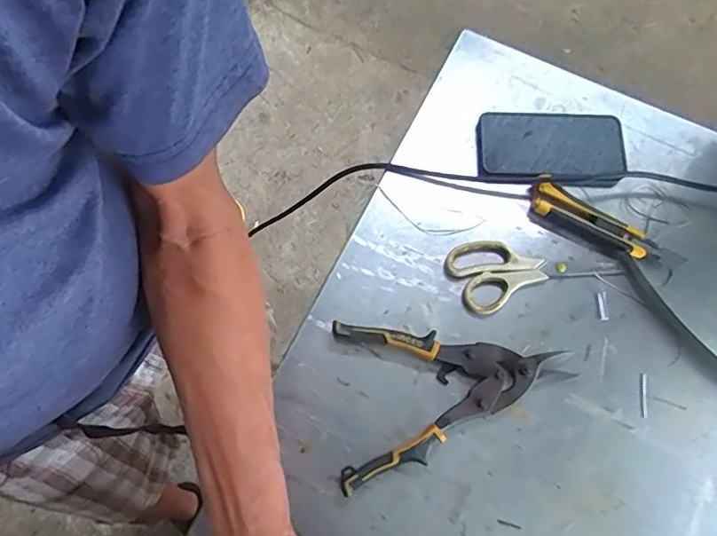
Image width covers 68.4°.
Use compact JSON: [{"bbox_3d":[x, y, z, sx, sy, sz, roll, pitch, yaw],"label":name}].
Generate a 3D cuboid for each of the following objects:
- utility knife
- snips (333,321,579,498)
[{"bbox_3d":[0.249,-0.047,0.574,0.132,0.018,0.041,28,74,6],"label":"utility knife"},{"bbox_3d":[0.091,0.125,0.515,0.221,0.023,0.150,-3,73,-3],"label":"snips"}]

